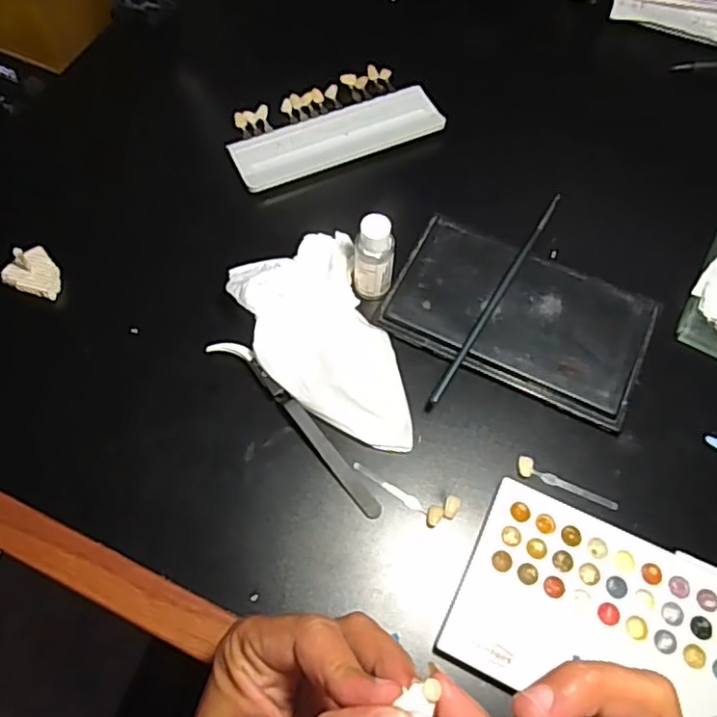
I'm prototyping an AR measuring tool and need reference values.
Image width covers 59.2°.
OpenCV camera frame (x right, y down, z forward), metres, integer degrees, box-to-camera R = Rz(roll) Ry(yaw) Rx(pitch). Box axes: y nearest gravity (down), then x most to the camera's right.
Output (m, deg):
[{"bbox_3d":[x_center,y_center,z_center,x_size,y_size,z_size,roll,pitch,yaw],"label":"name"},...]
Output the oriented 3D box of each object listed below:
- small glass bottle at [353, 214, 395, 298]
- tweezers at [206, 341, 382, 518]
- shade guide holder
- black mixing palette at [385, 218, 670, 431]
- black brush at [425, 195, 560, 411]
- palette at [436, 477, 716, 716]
[{"bbox_3d":[0.009,-0.059,0.368,0.020,0.052,0.022,0,65,-1],"label":"small glass bottle"},{"bbox_3d":[-0.035,0.034,0.351,0.016,0.017,0.134,-41,72,-18],"label":"tweezers"},{"bbox_3d":[-0.020,-0.169,0.457,0.148,0.012,0.070,-23,67,-11],"label":"shade guide holder"},{"bbox_3d":[0.097,-0.027,0.380,0.148,0.013,0.085,26,67,11],"label":"black mixing palette"},{"bbox_3d":[0.086,-0.040,0.382,0.006,0.011,0.167,30,68,13],"label":"black brush"},{"bbox_3d":[0.143,0.136,0.302,0.187,0.014,0.092,23,67,10],"label":"palette"}]

